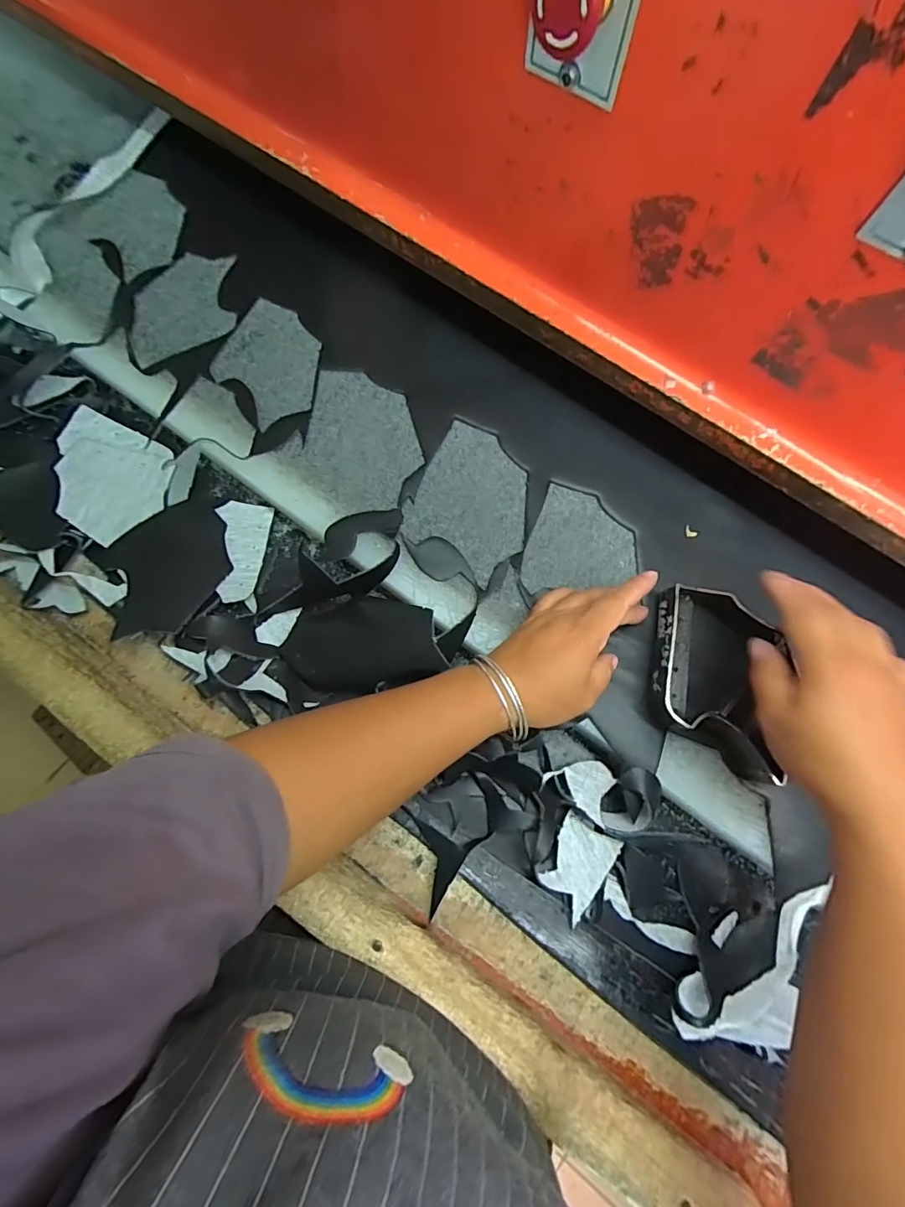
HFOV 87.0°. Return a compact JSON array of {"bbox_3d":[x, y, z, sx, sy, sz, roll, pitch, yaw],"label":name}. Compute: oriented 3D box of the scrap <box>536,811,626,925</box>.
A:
[{"bbox_3d":[0.094,0.199,0.363,0.043,0.010,0.062,34,77,9],"label":"scrap"}]

